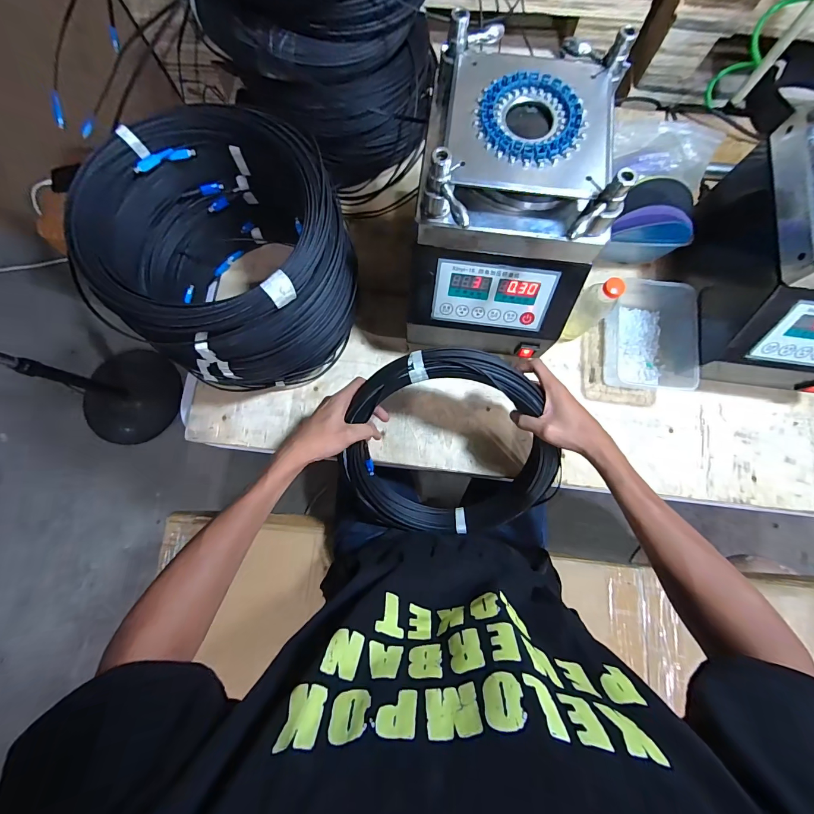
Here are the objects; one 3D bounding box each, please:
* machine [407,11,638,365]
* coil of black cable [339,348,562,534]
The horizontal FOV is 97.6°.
[{"bbox_3d":[0.128,-0.252,0.482,0.211,0.249,0.279,8,80,2],"label":"machine"},{"bbox_3d":[0.059,0.060,0.519,0.305,0.047,0.290,2,119,4],"label":"coil of black cable"}]

